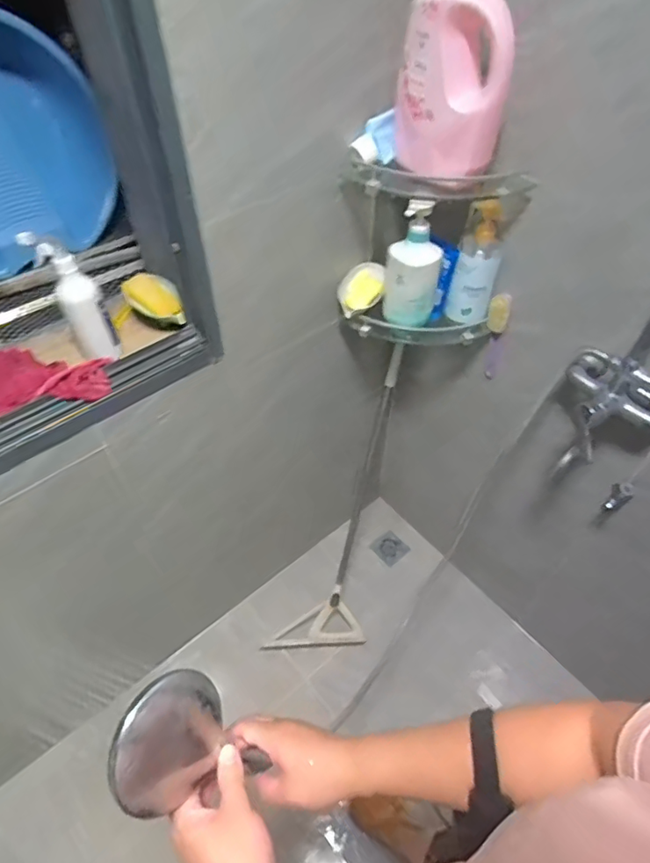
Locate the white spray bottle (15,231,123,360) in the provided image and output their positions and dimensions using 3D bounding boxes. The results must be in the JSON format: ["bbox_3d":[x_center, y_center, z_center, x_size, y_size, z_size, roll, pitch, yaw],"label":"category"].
[{"bbox_3d":[-0.400,-0.205,0.842,0.075,0.207,0.079,-24,53,-20],"label":"white spray bottle"}]

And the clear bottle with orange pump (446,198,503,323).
[{"bbox_3d":[0.275,-0.305,0.942,0.079,0.225,0.072,11,50,9],"label":"clear bottle with orange pump"}]

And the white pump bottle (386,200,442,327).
[{"bbox_3d":[0.157,-0.294,0.918,0.094,0.245,0.057,7,49,6],"label":"white pump bottle"}]

